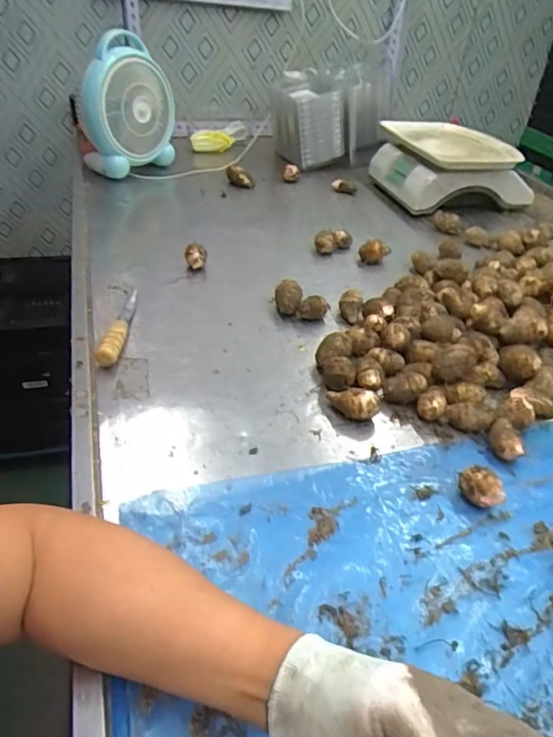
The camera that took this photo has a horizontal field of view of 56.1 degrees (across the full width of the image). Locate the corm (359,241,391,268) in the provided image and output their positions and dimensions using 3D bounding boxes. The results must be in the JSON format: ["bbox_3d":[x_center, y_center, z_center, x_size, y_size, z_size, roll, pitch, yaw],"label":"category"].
[{"bbox_3d":[0.167,-0.199,0.886,0.053,0.033,0.035,-4,39,-9],"label":"corm"}]

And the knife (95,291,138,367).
[{"bbox_3d":[-0.203,-0.065,0.686,0.024,0.031,0.186,2,39,-2],"label":"knife"}]

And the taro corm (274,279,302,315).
[{"bbox_3d":[0.017,-0.098,0.747,0.037,0.042,0.041,6,39,3],"label":"taro corm"}]

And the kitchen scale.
[{"bbox_3d":[0.370,-0.436,1.128,0.277,0.115,0.269,-6,40,-12],"label":"kitchen scale"}]

